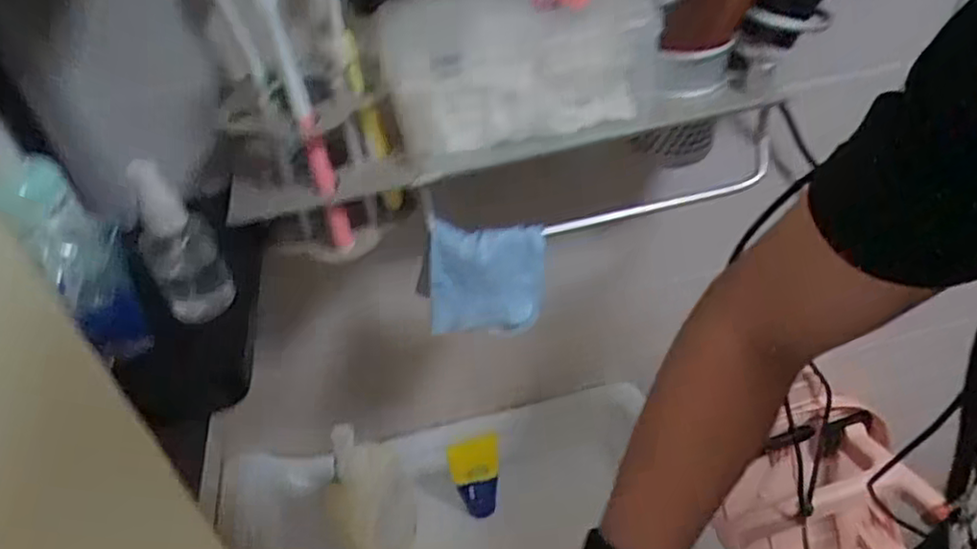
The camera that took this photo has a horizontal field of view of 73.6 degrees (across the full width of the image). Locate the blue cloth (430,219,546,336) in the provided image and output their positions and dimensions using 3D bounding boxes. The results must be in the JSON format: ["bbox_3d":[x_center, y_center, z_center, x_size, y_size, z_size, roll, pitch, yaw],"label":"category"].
[{"bbox_3d":[0.000,0.004,0.463,0.080,0.080,0.006,1,17,-11],"label":"blue cloth"}]

